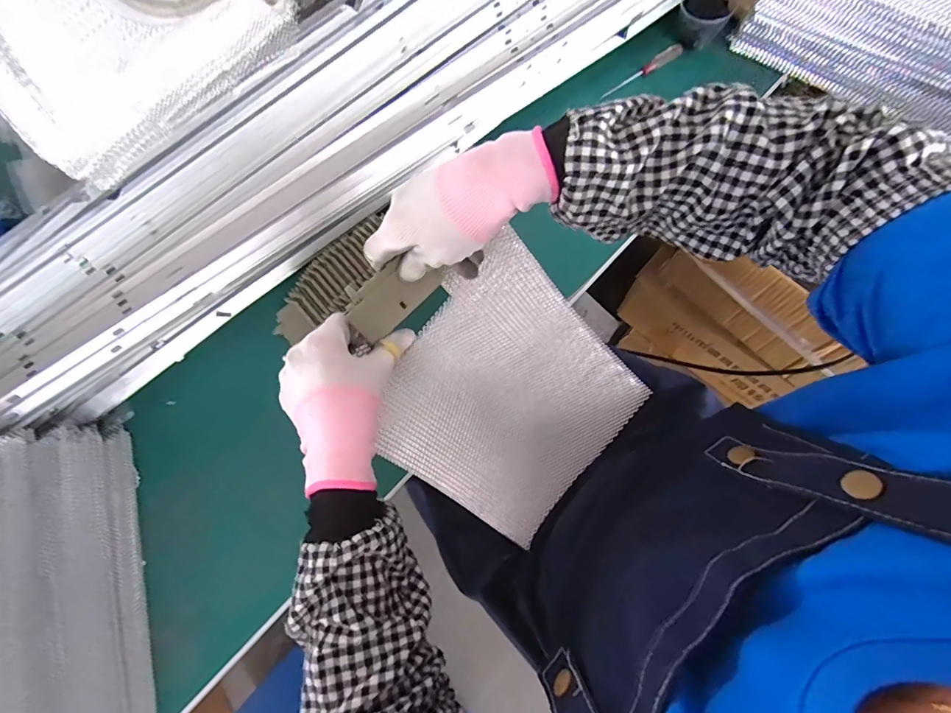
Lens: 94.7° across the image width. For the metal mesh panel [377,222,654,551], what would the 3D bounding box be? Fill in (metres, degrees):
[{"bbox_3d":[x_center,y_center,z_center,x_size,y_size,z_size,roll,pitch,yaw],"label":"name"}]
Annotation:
[{"bbox_3d":[0.040,0.050,0.490,0.247,0.032,0.284,-49,120,-3],"label":"metal mesh panel"}]

